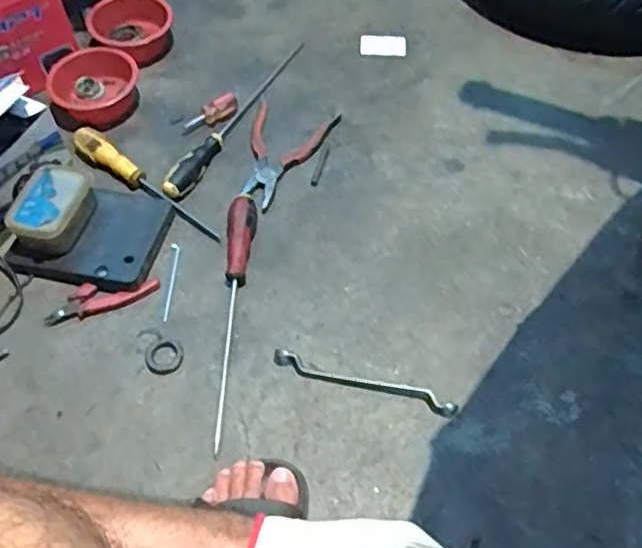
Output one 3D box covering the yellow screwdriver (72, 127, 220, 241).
[{"bbox_3d":[-0.216,-0.119,0.819,0.233,0.027,0.037,31,61,17],"label":"yellow screwdriver"}]

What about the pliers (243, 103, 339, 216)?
[{"bbox_3d":[-0.053,-0.154,0.854,0.108,0.010,0.176,15,58,7],"label":"pliers"}]

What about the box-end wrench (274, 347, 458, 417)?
[{"bbox_3d":[0.045,0.112,0.686,0.194,0.016,0.020,16,58,8],"label":"box-end wrench"}]

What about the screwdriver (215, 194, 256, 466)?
[{"bbox_3d":[-0.092,0.041,0.715,0.033,0.028,0.301,0,57,-2],"label":"screwdriver"}]

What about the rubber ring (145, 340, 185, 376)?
[{"bbox_3d":[-0.167,0.090,0.703,0.041,0.004,0.040,1,57,-2],"label":"rubber ring"}]

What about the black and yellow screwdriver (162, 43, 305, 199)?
[{"bbox_3d":[-0.107,-0.223,0.895,0.029,0.023,0.337,25,59,13],"label":"black and yellow screwdriver"}]

